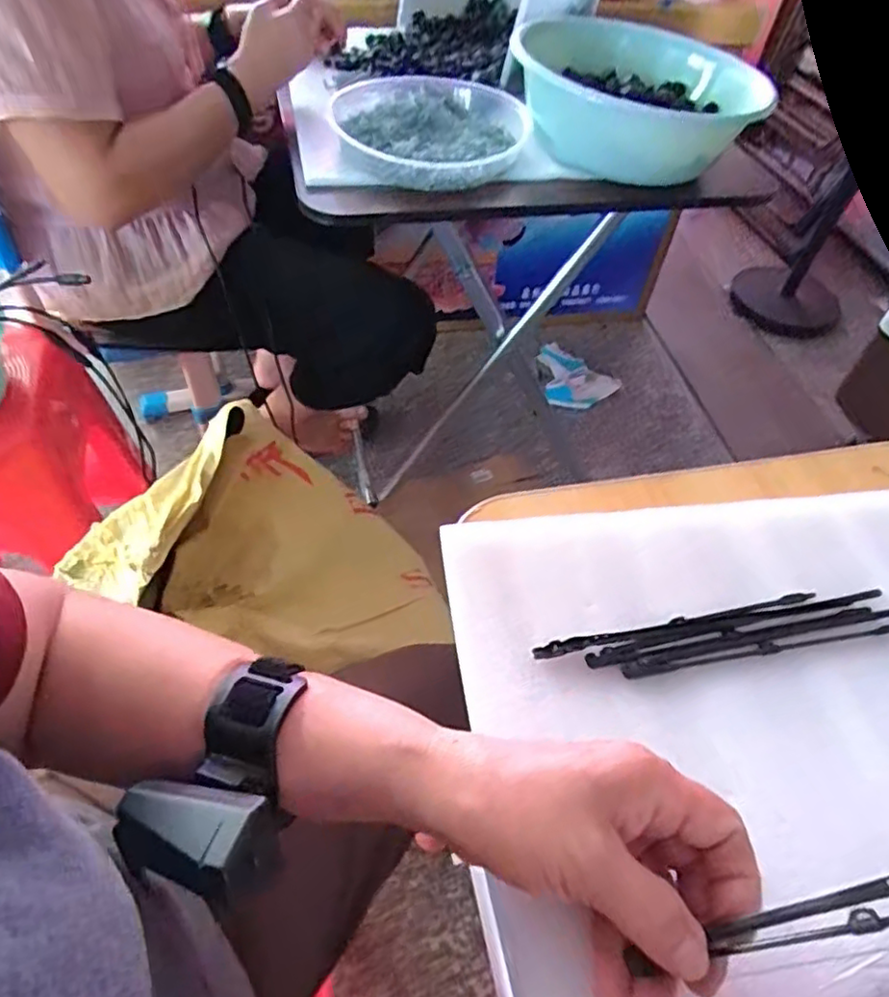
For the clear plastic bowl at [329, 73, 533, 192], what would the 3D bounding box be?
[{"bbox_3d":[-0.013,-0.425,0.738,0.218,0.043,0.203,2,51,-3],"label":"clear plastic bowl"}]

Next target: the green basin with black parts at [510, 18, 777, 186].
[{"bbox_3d":[0.224,-0.478,0.767,0.289,0.108,0.185,6,51,0],"label":"green basin with black parts"}]

